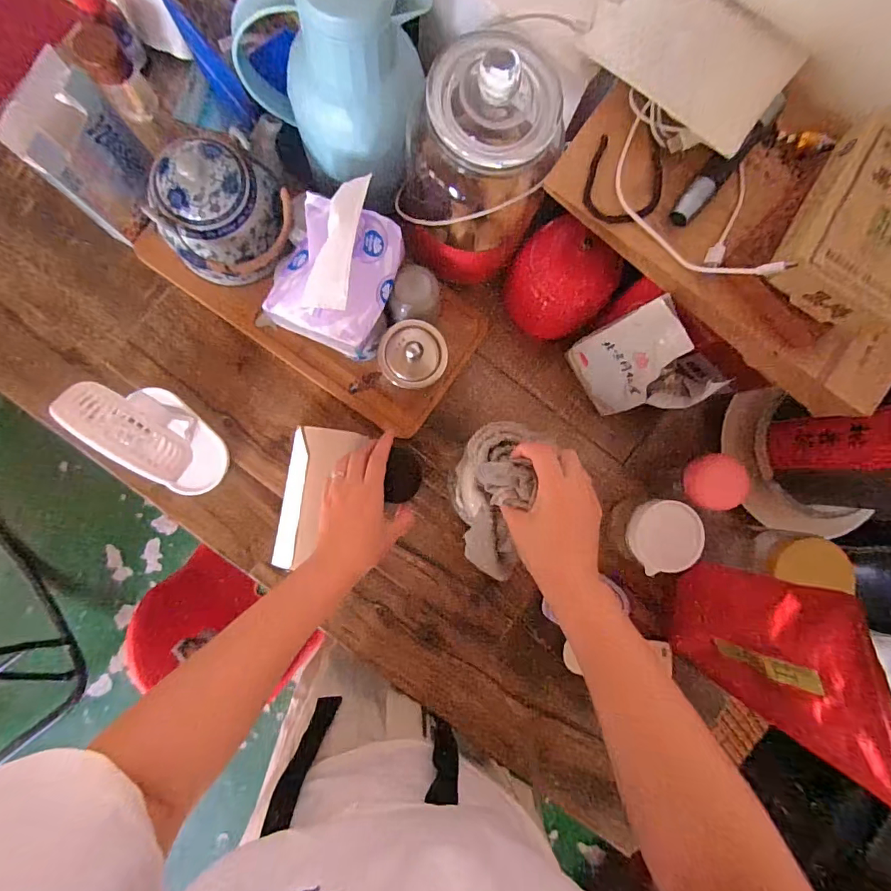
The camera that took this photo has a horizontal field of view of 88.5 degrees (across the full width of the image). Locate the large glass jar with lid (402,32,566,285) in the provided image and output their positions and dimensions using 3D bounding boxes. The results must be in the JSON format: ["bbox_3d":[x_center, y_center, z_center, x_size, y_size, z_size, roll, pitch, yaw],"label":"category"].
[{"bbox_3d":[0.031,-0.274,0.460,0.141,0.223,0.146,2,86,-5],"label":"large glass jar with lid"}]

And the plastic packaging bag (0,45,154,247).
[{"bbox_3d":[-0.360,-0.294,0.470,0.027,0.168,0.096,27,85,-3],"label":"plastic packaging bag"}]

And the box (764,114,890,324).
[{"bbox_3d":[0.344,-0.177,0.372,0.109,0.035,0.151,34,84,-2],"label":"box"}]

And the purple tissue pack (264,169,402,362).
[{"bbox_3d":[-0.110,-0.173,0.456,0.110,0.115,0.135,20,85,-4],"label":"purple tissue pack"}]

